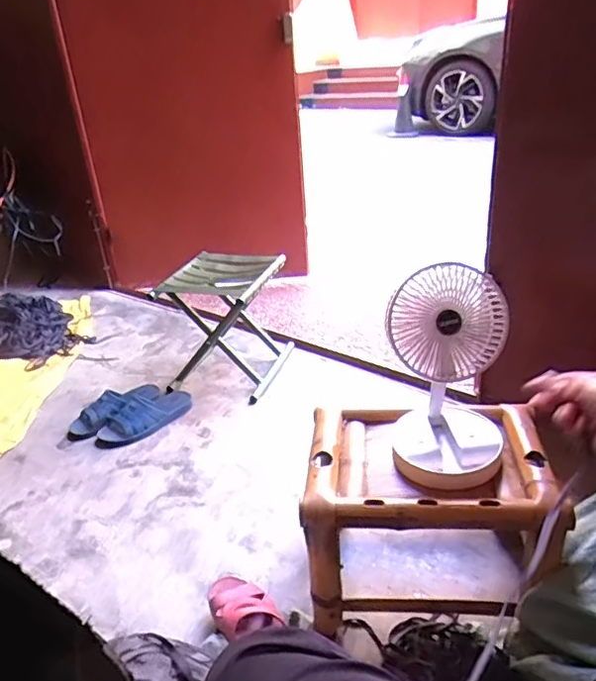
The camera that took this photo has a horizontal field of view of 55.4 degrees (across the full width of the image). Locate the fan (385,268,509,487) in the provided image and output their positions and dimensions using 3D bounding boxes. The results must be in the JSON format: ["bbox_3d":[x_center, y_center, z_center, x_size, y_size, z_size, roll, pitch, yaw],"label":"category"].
[{"bbox_3d":[0.213,0.046,0.806,0.161,0.280,0.162,4,29,16],"label":"fan"}]

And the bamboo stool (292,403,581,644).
[{"bbox_3d":[0.199,0.291,0.917,0.354,0.277,0.250,-2,28,5],"label":"bamboo stool"}]

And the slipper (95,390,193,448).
[{"bbox_3d":[-0.379,0.185,1.428,0.094,0.060,0.258,19,36,37],"label":"slipper"}]

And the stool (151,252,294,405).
[{"bbox_3d":[-0.209,-0.044,1.567,0.313,0.315,0.277,3,29,15],"label":"stool"}]

